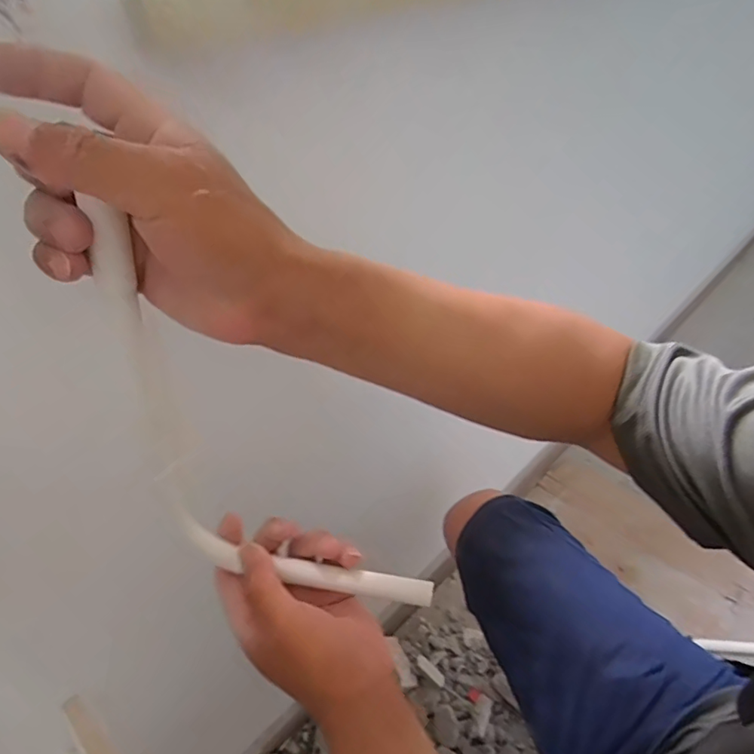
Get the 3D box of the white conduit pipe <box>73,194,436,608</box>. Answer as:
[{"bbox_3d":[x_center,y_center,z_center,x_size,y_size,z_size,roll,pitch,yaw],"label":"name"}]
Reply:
[{"bbox_3d":[-0.092,0.052,0.305,0.134,0.295,0.046,-9,32,38],"label":"white conduit pipe"}]

